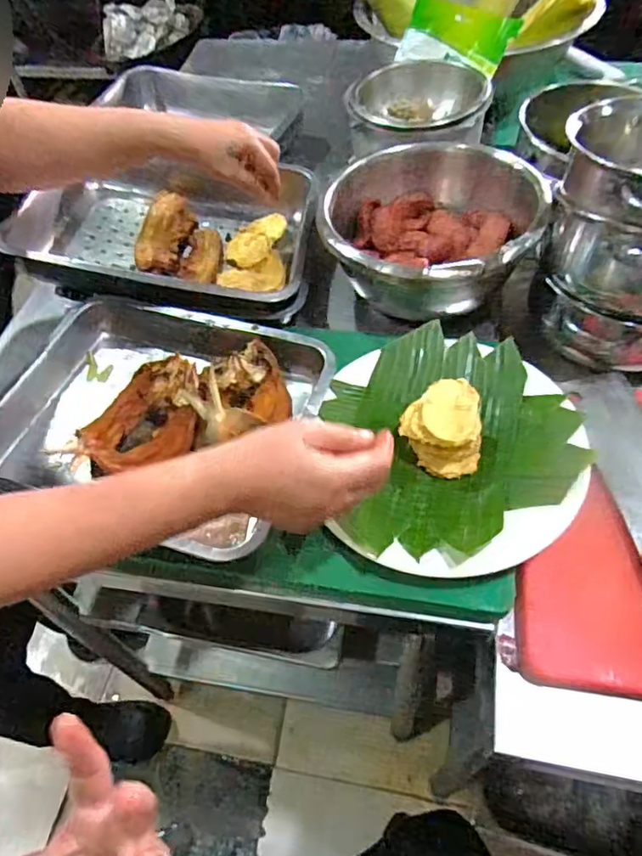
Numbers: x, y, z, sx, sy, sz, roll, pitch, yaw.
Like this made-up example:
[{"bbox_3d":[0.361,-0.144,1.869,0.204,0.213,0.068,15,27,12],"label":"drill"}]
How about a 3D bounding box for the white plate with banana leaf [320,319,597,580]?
[{"bbox_3d":[0.113,0.007,0.533,0.241,0.060,0.255,-6,54,0],"label":"white plate with banana leaf"}]

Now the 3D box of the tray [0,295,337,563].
[{"bbox_3d":[-0.159,-0.018,0.583,0.303,0.063,0.261,14,57,14],"label":"tray"}]

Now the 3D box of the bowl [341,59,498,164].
[{"bbox_3d":[0.125,-0.431,0.790,0.174,0.062,0.172,-2,54,3],"label":"bowl"}]

